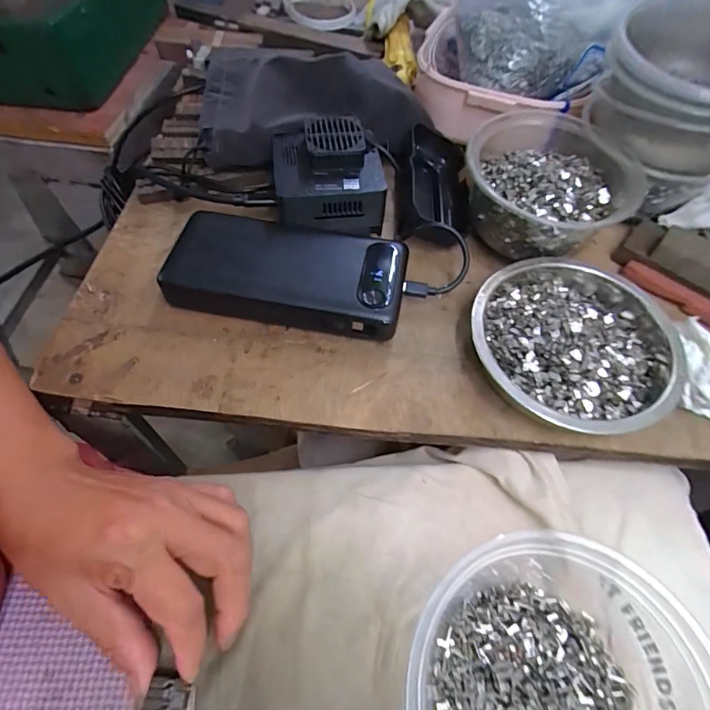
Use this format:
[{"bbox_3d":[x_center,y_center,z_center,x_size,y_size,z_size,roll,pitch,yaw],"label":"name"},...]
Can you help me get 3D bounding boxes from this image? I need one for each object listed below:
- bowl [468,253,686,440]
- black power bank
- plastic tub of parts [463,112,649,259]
[{"bbox_3d":[0.145,-0.014,0.281,0.135,0.031,0.117,-28,64,-19],"label":"bowl"},{"bbox_3d":[-0.045,-0.056,0.299,0.152,0.026,0.071,11,58,4],"label":"black power bank"},{"bbox_3d":[0.131,-0.117,0.323,0.109,0.054,0.118,1,58,-2],"label":"plastic tub of parts"}]

